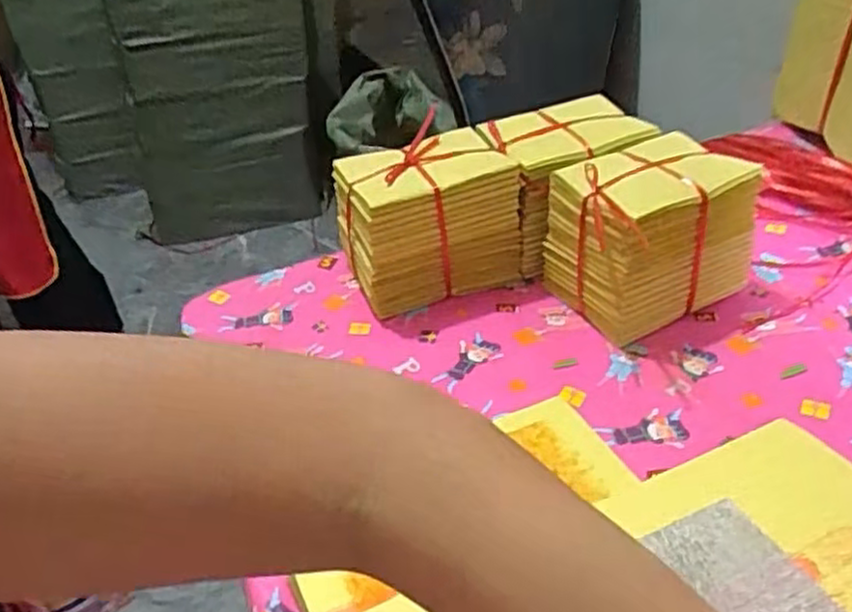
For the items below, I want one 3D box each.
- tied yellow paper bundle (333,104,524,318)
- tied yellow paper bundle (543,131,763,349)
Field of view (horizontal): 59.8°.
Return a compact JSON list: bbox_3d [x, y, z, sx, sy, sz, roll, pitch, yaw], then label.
[{"bbox_3d":[0.001,-0.089,0.773,0.164,0.136,0.110,-17,38,-14],"label":"tied yellow paper bundle"},{"bbox_3d":[0.216,-0.070,0.730,0.160,0.140,0.130,-21,40,-20],"label":"tied yellow paper bundle"}]

